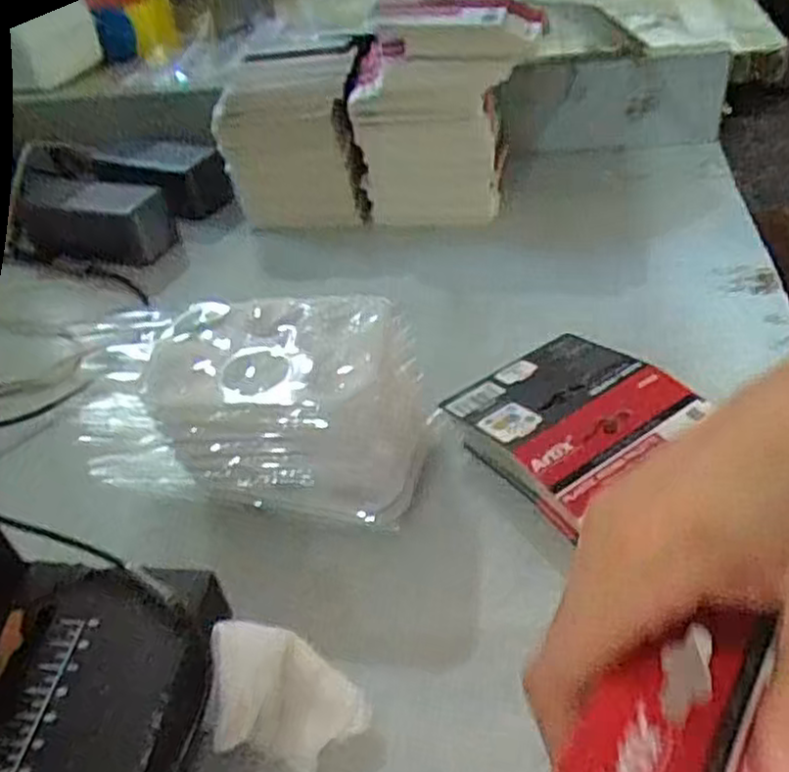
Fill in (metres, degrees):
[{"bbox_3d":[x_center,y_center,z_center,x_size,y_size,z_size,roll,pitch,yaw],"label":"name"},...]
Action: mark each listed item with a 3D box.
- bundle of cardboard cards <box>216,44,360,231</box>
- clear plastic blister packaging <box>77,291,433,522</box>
[{"bbox_3d":[-0.086,-0.209,0.634,0.116,0.127,0.072,-1,41,8],"label":"bundle of cardboard cards"},{"bbox_3d":[-0.079,0.015,0.400,0.184,0.093,0.090,-1,41,8],"label":"clear plastic blister packaging"}]

